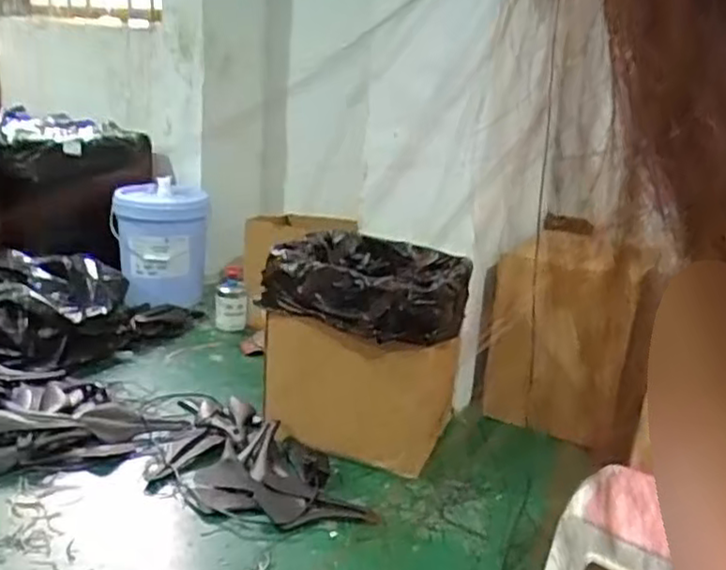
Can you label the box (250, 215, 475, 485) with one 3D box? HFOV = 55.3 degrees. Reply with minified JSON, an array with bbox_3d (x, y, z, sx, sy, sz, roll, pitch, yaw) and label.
[{"bbox_3d":[0.002,0.104,1.521,0.398,0.365,0.367,8,18,11],"label":"box"}]

